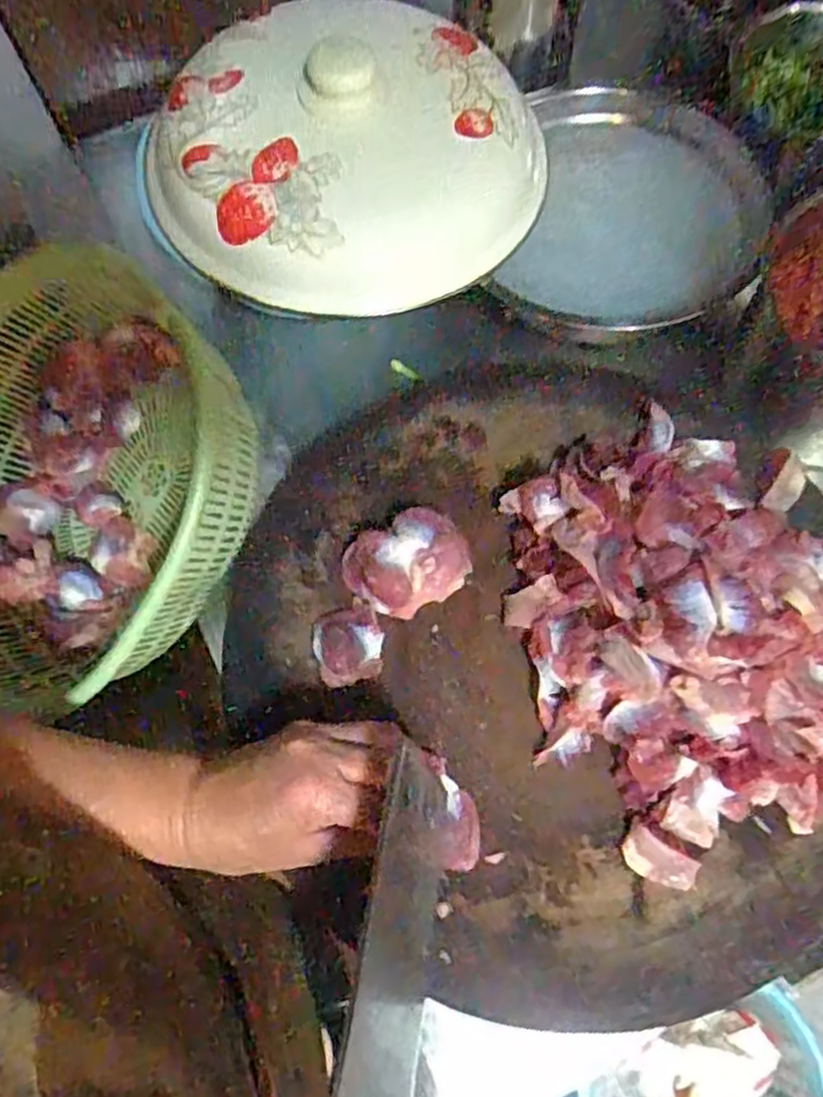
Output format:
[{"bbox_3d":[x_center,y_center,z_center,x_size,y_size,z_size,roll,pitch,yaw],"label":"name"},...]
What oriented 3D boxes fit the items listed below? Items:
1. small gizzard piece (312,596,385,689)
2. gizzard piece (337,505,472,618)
[{"bbox_3d":[-0.037,0.056,0.442,0.040,0.009,0.047,-18,70,-5],"label":"small gizzard piece"},{"bbox_3d":[-0.003,0.009,0.449,0.068,0.030,0.055,-29,71,-8],"label":"gizzard piece"}]

